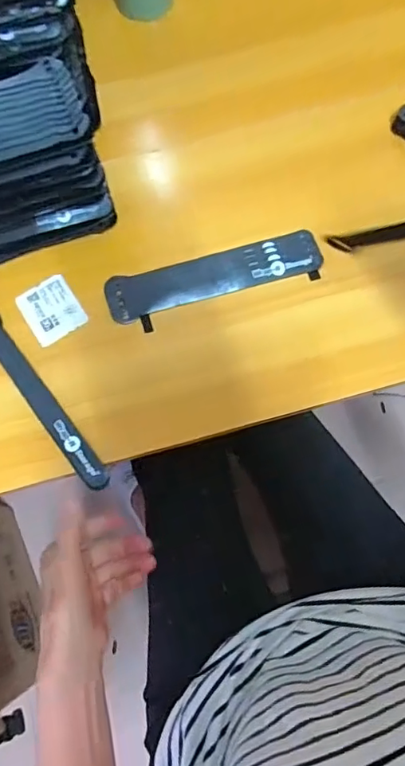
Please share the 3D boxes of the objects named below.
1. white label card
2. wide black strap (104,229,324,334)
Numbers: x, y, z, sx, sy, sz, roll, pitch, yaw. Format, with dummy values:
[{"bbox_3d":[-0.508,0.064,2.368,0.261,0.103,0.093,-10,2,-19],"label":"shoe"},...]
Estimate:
[{"bbox_3d":[-0.140,-0.069,0.473,0.049,0.004,0.058,-32,76,-7],"label":"white label card"},{"bbox_3d":[0.011,-0.097,0.474,0.199,0.008,0.053,-14,75,-2],"label":"wide black strap"}]

